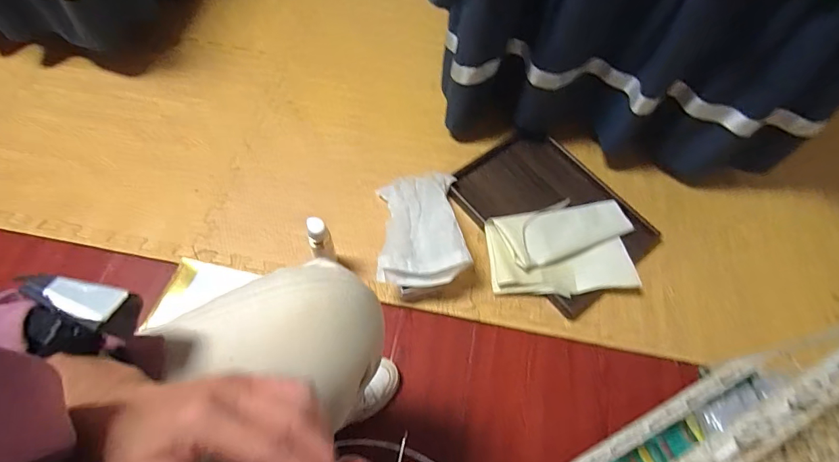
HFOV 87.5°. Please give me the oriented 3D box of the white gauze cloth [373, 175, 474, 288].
[{"bbox_3d":[-0.001,-0.006,0.896,0.168,0.111,0.264,-1,63,-5],"label":"white gauze cloth"}]

